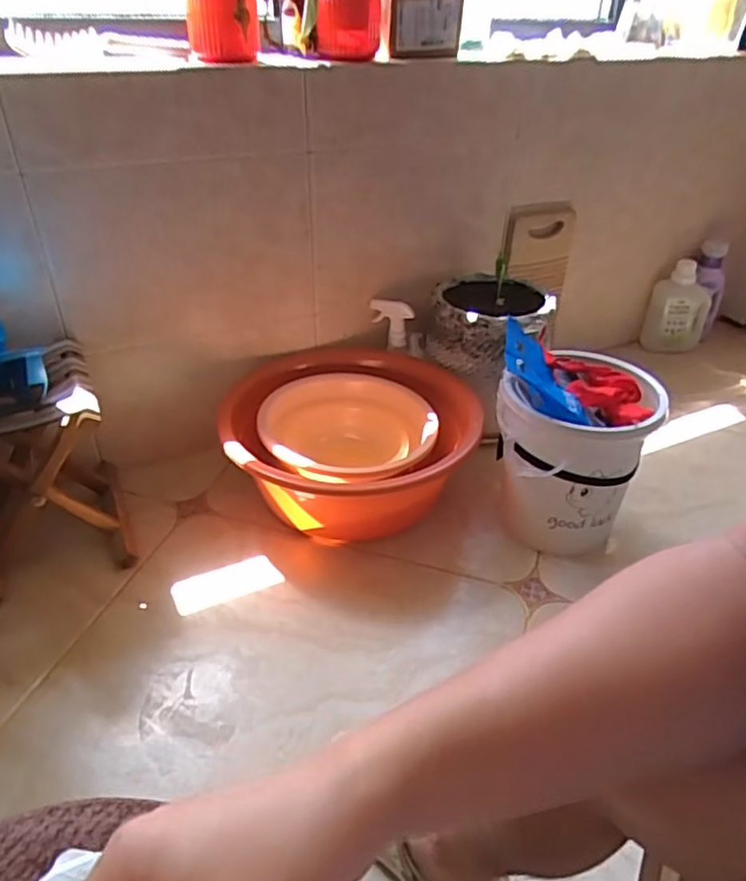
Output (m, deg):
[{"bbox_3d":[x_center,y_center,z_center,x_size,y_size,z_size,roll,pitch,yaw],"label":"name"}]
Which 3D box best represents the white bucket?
[{"bbox_3d":[0.330,0.010,1.098,0.250,0.319,0.241,10,36,11],"label":"white bucket"}]

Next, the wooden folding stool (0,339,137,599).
[{"bbox_3d":[-0.548,0.042,1.018,0.236,0.302,0.261,-16,39,-24],"label":"wooden folding stool"}]

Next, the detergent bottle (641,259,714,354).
[{"bbox_3d":[0.830,-0.355,1.721,0.172,0.230,0.072,-10,36,-15],"label":"detergent bottle"}]

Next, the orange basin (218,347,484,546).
[{"bbox_3d":[-0.039,0.017,1.185,0.424,0.188,0.450,1,35,0],"label":"orange basin"}]

